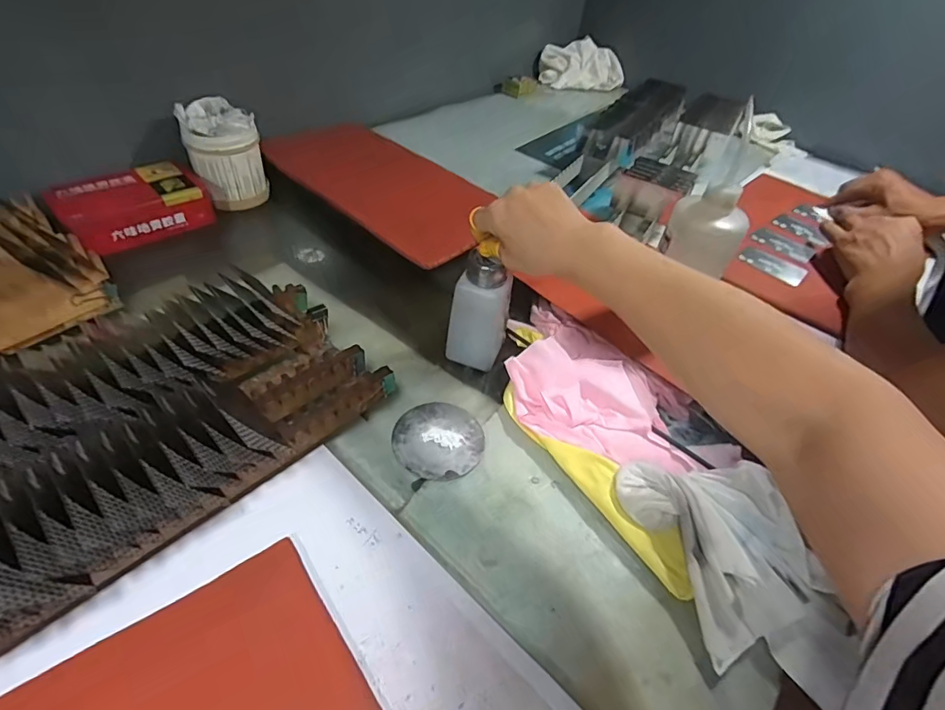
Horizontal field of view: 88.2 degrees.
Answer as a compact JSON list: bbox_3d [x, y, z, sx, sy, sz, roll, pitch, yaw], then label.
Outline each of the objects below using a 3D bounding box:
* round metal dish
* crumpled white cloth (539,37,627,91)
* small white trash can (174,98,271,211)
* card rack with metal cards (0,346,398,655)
[{"bbox_3d":[-0.032,0.080,0.458,0.082,0.009,0.081,4,47,-4],"label":"round metal dish"},{"bbox_3d":[0.254,-0.679,1.145,0.209,0.074,0.091,3,45,-6],"label":"crumpled white cloth"},{"bbox_3d":[-0.344,-0.280,0.682,0.091,0.117,0.088,4,47,-4],"label":"small white trash can"},{"bbox_3d":[-0.291,0.134,0.299,0.565,0.087,0.116,-32,58,-31],"label":"card rack with metal cards"}]

